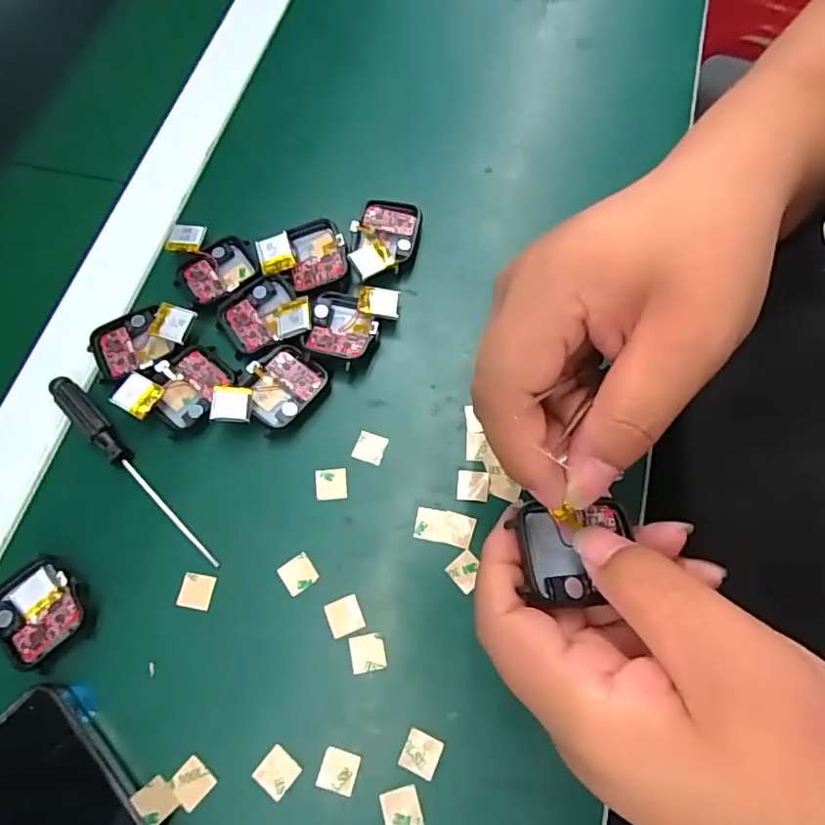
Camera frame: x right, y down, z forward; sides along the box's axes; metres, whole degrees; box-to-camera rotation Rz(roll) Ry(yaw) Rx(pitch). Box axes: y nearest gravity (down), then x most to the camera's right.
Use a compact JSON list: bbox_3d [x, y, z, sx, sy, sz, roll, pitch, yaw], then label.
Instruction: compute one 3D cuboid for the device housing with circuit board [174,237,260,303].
[{"bbox_3d":[-0.110,-0.081,0.323,0.043,0.007,0.038,-37,72,-13],"label":"device housing with circuit board"}]

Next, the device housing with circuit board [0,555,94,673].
[{"bbox_3d":[-0.171,0.092,0.260,0.045,0.010,0.038,42,75,16],"label":"device housing with circuit board"}]

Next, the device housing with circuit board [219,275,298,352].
[{"bbox_3d":[-0.084,-0.055,0.312,0.042,0.009,0.038,-34,71,-12],"label":"device housing with circuit board"}]

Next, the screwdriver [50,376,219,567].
[{"bbox_3d":[-0.141,0.027,0.285,0.131,0.011,0.012,42,74,16],"label":"screwdriver"}]

